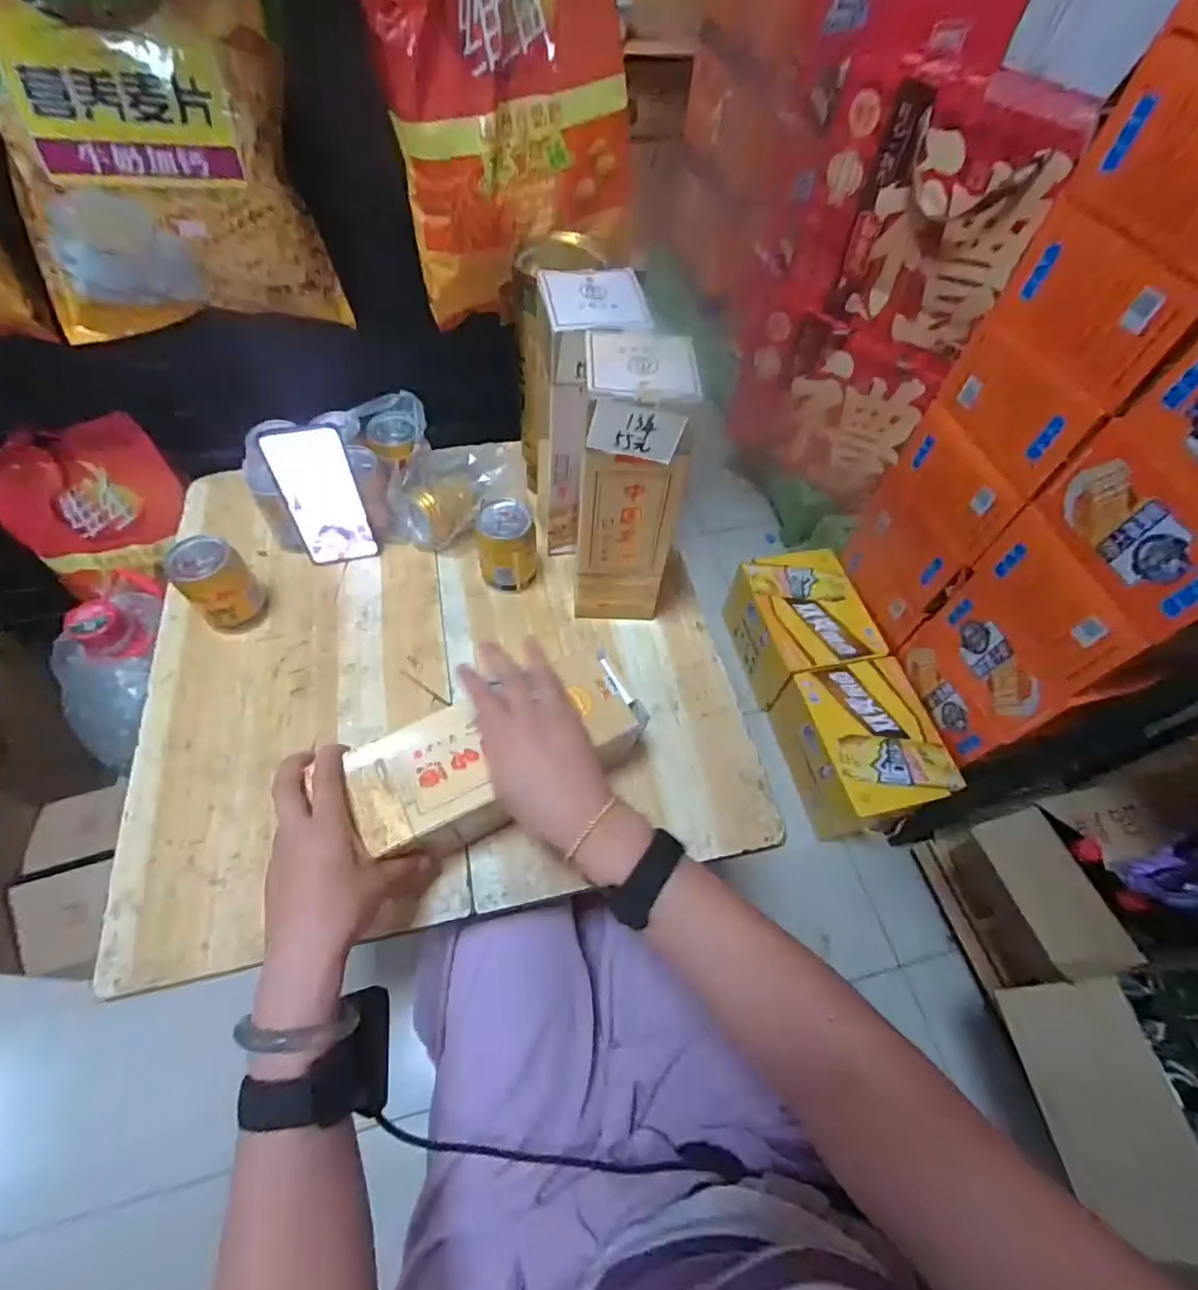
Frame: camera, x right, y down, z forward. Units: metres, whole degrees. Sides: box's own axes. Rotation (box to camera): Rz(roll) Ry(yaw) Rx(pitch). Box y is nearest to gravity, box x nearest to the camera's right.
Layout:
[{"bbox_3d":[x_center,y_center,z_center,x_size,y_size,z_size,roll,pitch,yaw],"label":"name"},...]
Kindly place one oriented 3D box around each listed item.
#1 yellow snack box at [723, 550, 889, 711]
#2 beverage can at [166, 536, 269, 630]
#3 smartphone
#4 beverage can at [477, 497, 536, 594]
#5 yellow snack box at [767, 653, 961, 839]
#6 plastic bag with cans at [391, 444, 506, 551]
[{"bbox_3d":[0.414,-0.041,1.238,0.209,0.162,0.278,-10,59,-10],"label":"yellow snack box"},{"bbox_3d":[-0.393,-0.061,0.614,0.068,0.088,0.062,2,58,-2],"label":"beverage can"},{"bbox_3d":[-0.297,-0.157,0.639,0.075,0.163,0.009,-13,47,-13],"label":"smartphone"},{"bbox_3d":[-0.102,-0.108,0.661,0.062,0.091,0.066,2,58,-2],"label":"beverage can"},{"bbox_3d":[0.486,0.188,1.105,0.201,0.180,0.274,-11,59,-10],"label":"yellow snack box"},{"bbox_3d":[-0.171,-0.166,0.684,0.129,0.104,0.081,6,58,0],"label":"plastic bag with cans"}]

